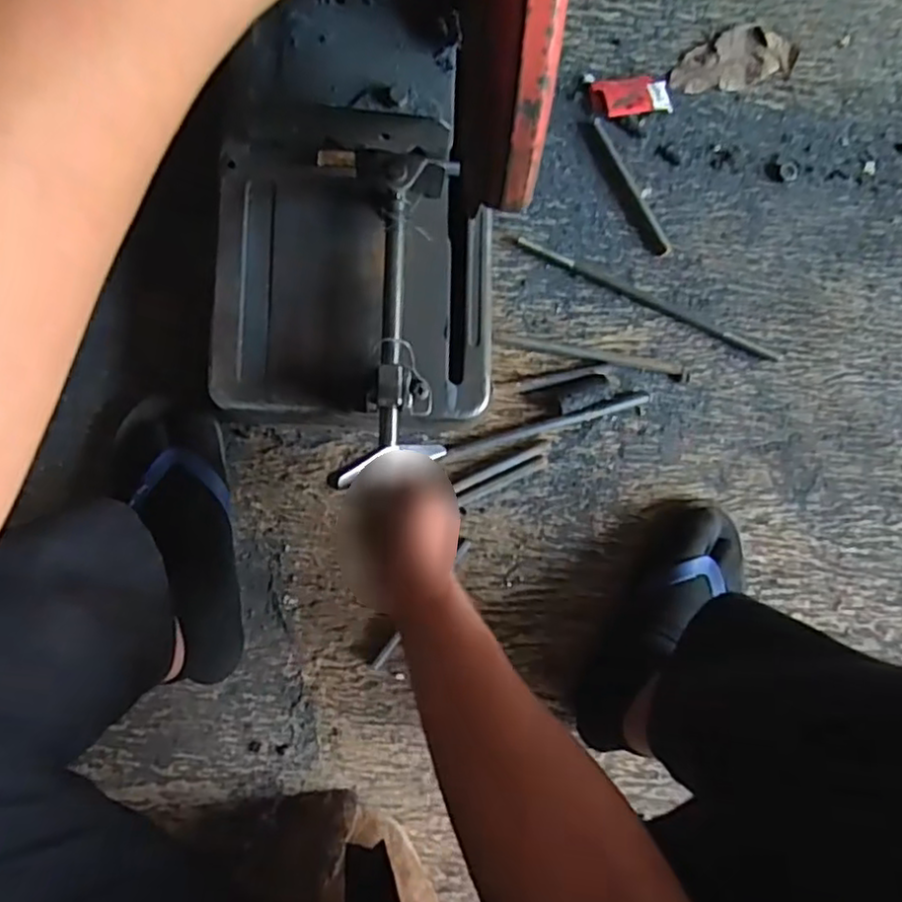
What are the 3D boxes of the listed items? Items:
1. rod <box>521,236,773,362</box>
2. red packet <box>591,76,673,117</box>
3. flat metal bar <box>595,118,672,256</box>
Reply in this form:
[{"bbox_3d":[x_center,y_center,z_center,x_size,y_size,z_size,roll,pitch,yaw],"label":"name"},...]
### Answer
[{"bbox_3d":[0.208,-0.157,0.699,0.297,0.005,0.013,23,83,-4],"label":"rod"},{"bbox_3d":[0.195,-0.378,0.709,0.081,0.015,0.042,-10,86,-3],"label":"red packet"},{"bbox_3d":[0.193,-0.281,0.708,0.015,0.006,0.159,-28,87,-4],"label":"flat metal bar"}]

